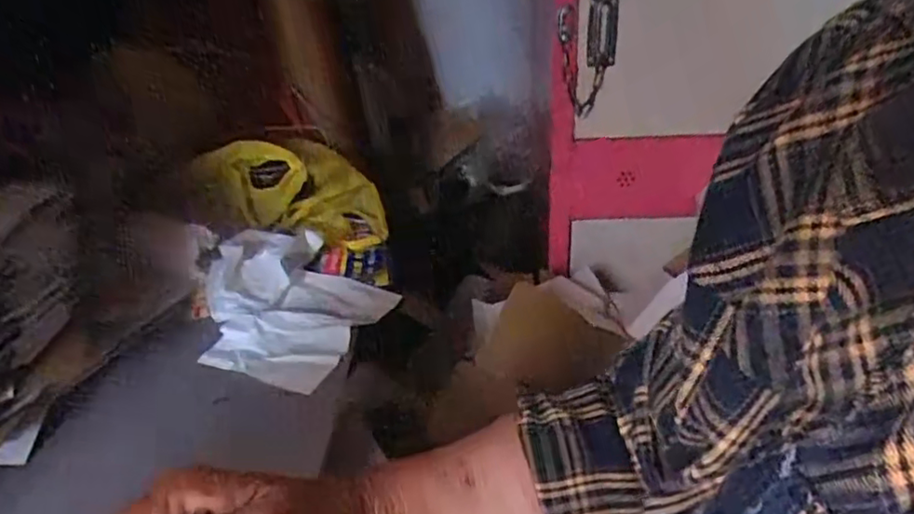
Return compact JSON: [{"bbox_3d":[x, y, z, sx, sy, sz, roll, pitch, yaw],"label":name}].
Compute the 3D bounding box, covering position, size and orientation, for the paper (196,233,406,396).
[{"bbox_3d":[-0.183,0.041,0.635,0.213,0.050,0.198,8,29,22],"label":"paper"}]

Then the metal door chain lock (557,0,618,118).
[{"bbox_3d":[0.186,-0.276,0.849,0.100,0.147,0.022,-21,29,-26],"label":"metal door chain lock"}]

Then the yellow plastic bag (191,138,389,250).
[{"bbox_3d":[-0.195,-0.087,0.755,0.186,0.132,0.121,-8,27,-9],"label":"yellow plastic bag"}]

